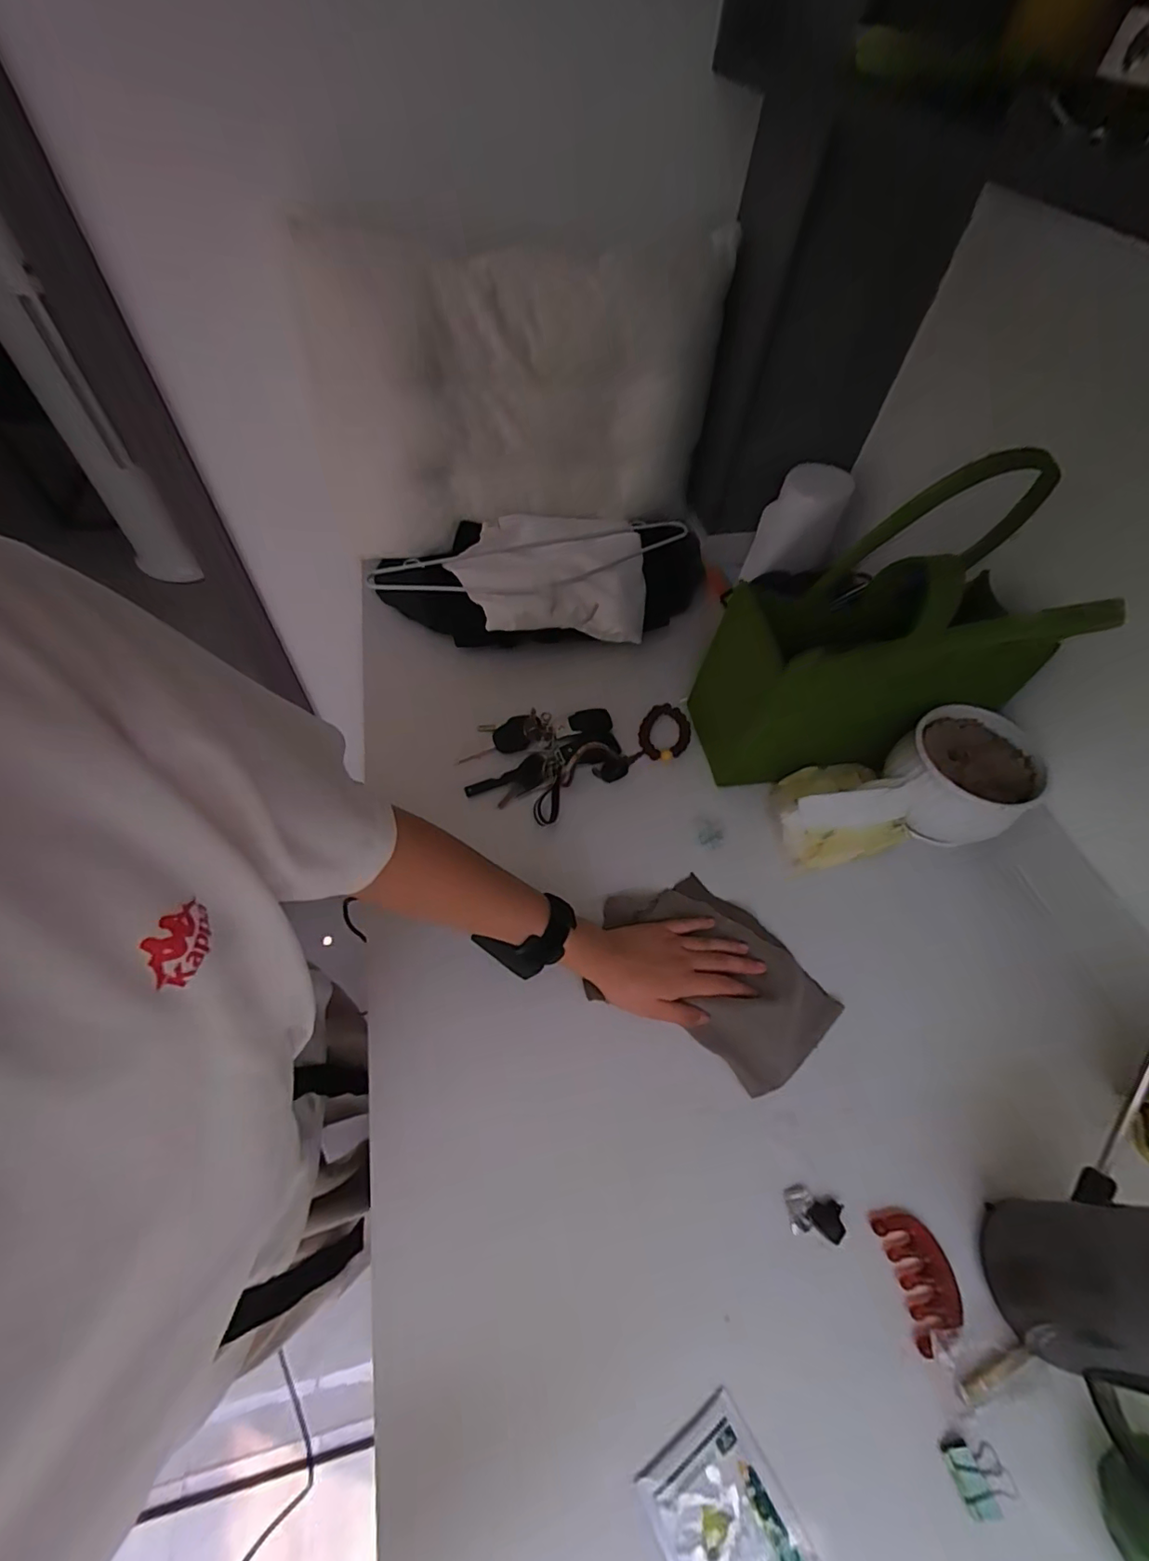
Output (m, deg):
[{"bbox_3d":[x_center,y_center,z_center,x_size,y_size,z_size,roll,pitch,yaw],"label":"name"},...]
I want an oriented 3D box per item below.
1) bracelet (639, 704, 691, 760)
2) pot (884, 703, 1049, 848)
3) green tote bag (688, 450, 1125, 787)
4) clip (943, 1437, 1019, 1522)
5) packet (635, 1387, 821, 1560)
[{"bbox_3d":[0.113,-0.060,0.694,0.061,0.008,0.083,14,56,5],"label":"bracelet"},{"bbox_3d":[0.411,-0.004,0.605,0.125,0.088,0.140,38,61,19],"label":"pot"},{"bbox_3d":[0.297,-0.148,0.557,0.273,0.325,0.133,0,56,-5],"label":"green tote bag"},{"bbox_3d":[0.262,0.447,0.358,0.033,0.012,0.035,-12,58,-13],"label":"clip"},{"bbox_3d":[0.094,0.460,0.345,0.077,0.005,0.094,-26,62,-20],"label":"packet"}]

